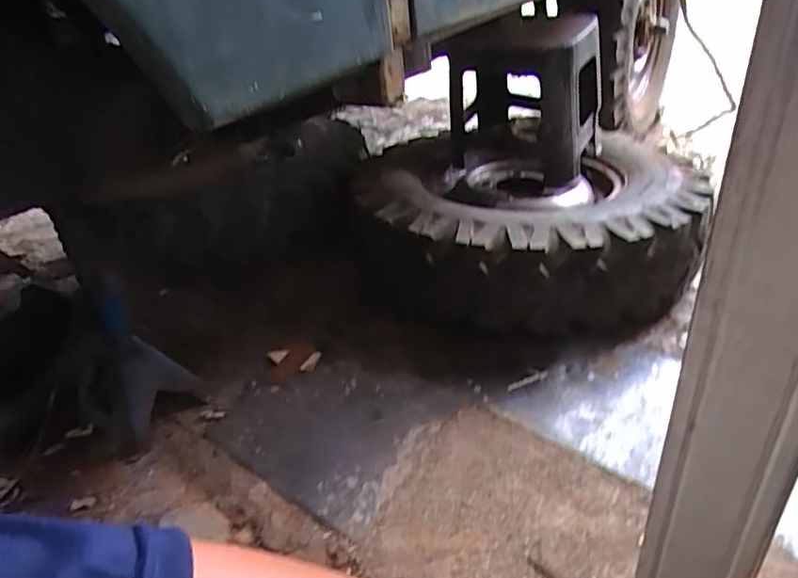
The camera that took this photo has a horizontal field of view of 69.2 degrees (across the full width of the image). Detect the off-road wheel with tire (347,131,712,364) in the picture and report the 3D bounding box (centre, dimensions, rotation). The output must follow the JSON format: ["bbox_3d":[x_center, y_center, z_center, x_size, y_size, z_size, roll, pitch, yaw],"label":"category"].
[{"bbox_3d":[0.224,-0.135,1.260,0.622,0.231,0.588,-3,33,2],"label":"off-road wheel with tire"}]

